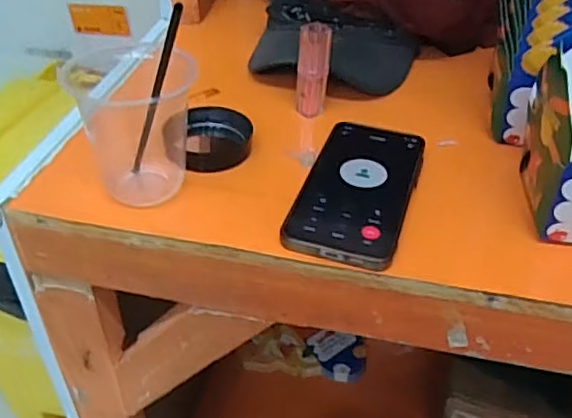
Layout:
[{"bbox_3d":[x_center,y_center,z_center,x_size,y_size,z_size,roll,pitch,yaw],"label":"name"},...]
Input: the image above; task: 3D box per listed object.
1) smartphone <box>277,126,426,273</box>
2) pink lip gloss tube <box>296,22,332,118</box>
[{"bbox_3d":[0.057,-0.018,0.466,0.080,0.007,0.164,11,42,15],"label":"smartphone"},{"bbox_3d":[0.025,-0.124,0.540,0.026,0.080,0.024,10,40,10],"label":"pink lip gloss tube"}]

